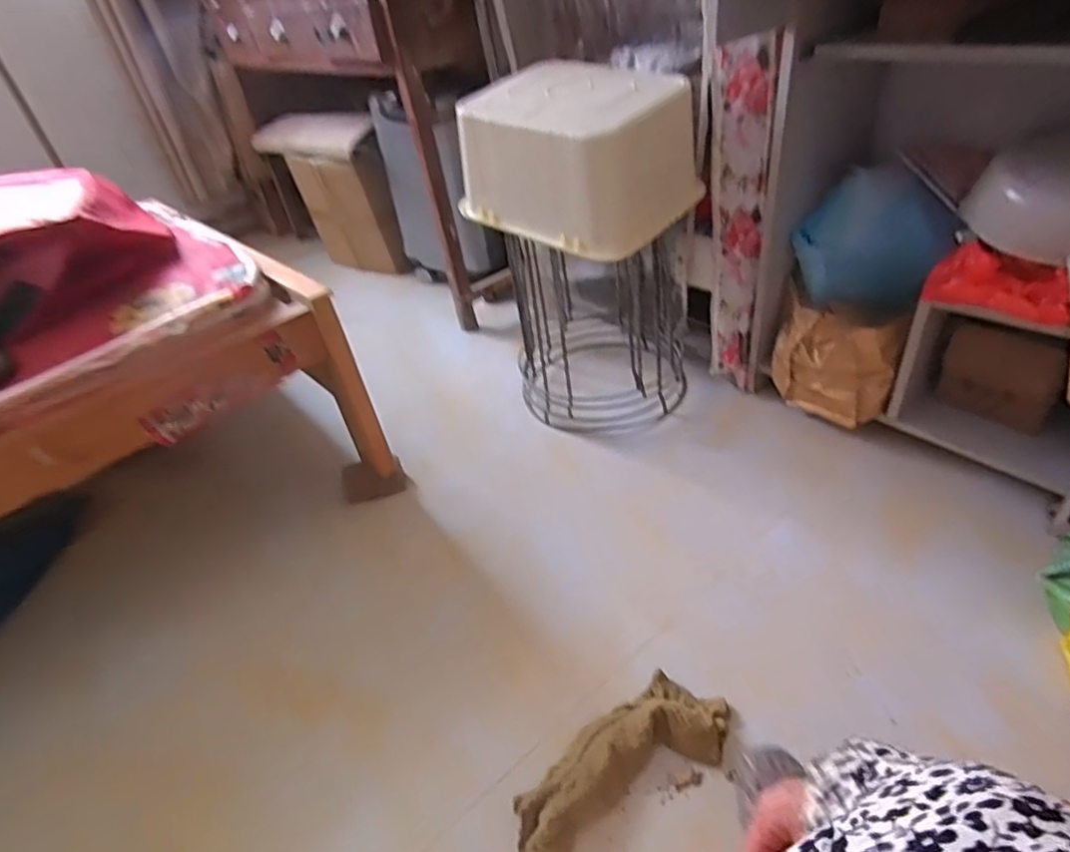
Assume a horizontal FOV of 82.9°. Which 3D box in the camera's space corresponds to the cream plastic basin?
[{"bbox_3d":[0.068,-0.454,1.021,0.335,0.223,0.259,26,46,36],"label":"cream plastic basin"}]

